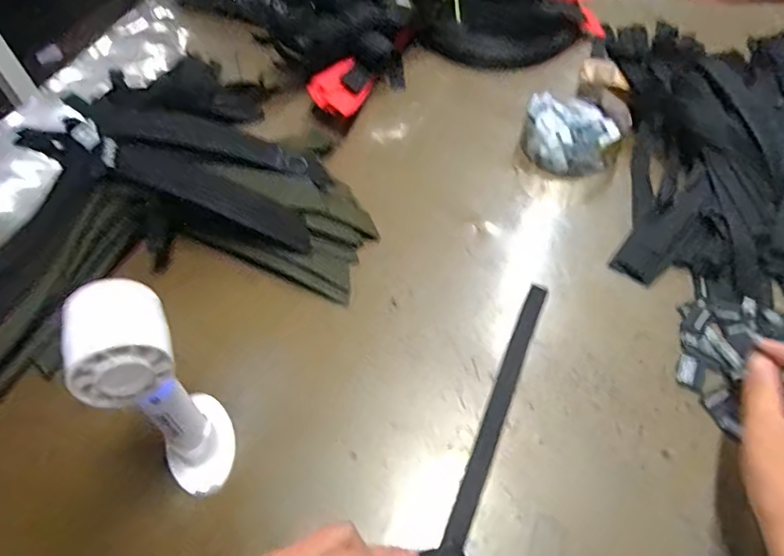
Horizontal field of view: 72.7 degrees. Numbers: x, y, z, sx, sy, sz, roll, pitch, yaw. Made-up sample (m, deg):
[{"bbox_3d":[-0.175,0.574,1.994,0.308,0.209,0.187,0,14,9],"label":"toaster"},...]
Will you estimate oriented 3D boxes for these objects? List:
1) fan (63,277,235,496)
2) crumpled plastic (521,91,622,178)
[{"bbox_3d":[-0.139,0.071,0.327,0.065,0.163,0.065,-40,62,-21],"label":"fan"},{"bbox_3d":[0.181,-0.151,0.542,0.087,0.033,0.090,16,58,14],"label":"crumpled plastic"}]

